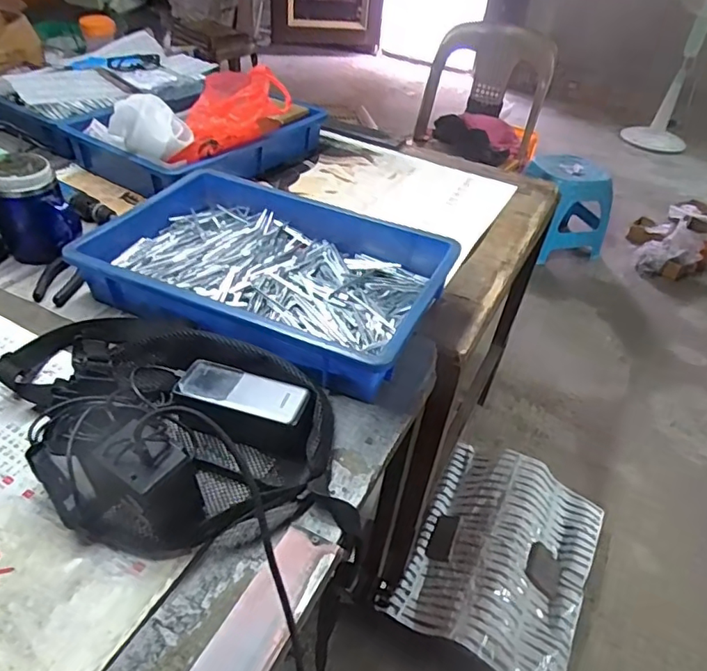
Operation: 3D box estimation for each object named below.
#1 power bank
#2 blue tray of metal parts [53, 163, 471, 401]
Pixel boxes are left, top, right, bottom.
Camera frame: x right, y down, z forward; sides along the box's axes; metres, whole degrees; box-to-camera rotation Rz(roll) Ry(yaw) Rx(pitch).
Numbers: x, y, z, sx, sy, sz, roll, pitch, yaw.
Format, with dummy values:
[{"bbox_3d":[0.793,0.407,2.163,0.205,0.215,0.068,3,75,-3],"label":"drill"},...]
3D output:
[{"bbox_3d":[-0.110,0.056,0.545,0.127,0.012,0.049,12,41,7],"label":"power bank"},{"bbox_3d":[-0.104,-0.096,0.729,0.440,0.065,0.308,22,43,18],"label":"blue tray of metal parts"}]

